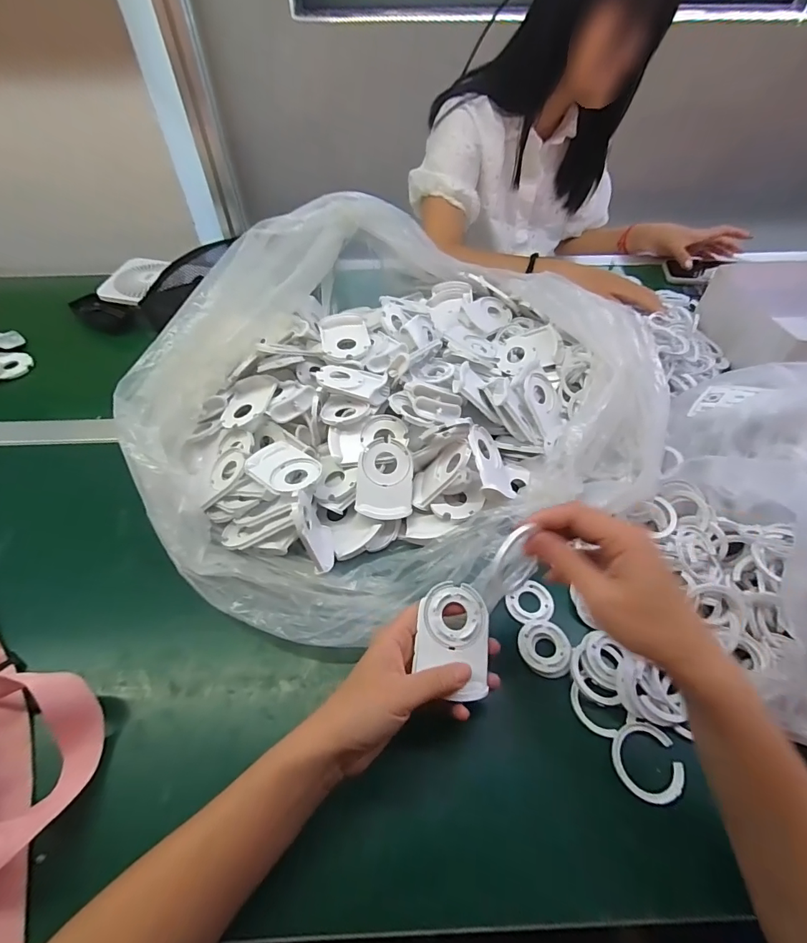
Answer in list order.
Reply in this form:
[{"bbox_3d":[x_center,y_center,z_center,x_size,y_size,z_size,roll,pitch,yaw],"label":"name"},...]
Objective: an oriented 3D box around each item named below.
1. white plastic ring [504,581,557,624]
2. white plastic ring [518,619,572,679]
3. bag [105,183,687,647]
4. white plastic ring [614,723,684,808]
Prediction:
[{"bbox_3d":[0.122,0.126,0.413,0.045,0.005,0.038,-24,54,-18],"label":"white plastic ring"},{"bbox_3d":[0.125,0.156,0.384,0.045,0.005,0.046,0,50,0],"label":"white plastic ring"},{"bbox_3d":[-0.023,-0.114,0.498,0.546,0.178,0.513,-25,55,-19],"label":"bag"},{"bbox_3d":[0.187,0.223,0.332,0.050,0.007,0.051,0,50,0],"label":"white plastic ring"}]

